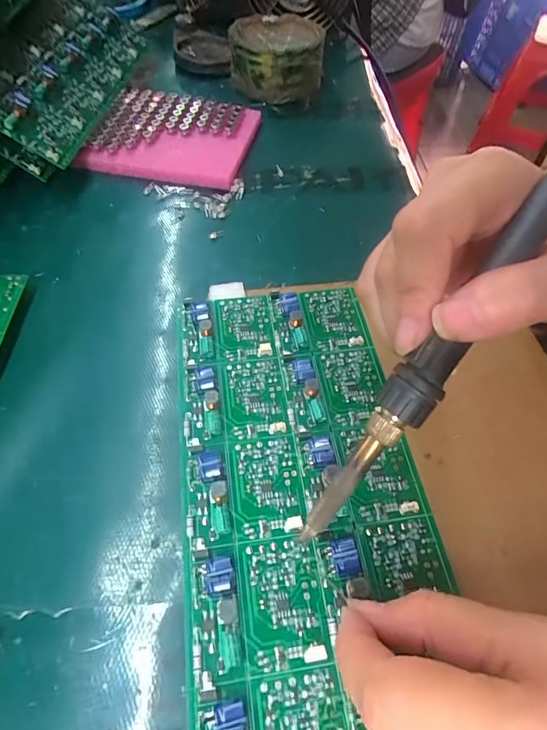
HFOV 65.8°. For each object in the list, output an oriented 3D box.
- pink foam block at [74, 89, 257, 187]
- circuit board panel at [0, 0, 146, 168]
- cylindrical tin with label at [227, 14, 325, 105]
[{"bbox_3d":[-0.081,-0.189,0.350,0.121,0.027,0.098,8,56,3],"label":"pink foam block"},{"bbox_3d":[-0.164,-0.239,0.330,0.077,0.015,0.191,30,57,-31],"label":"circuit board panel"},{"bbox_3d":[0.004,-0.297,0.407,0.084,0.047,0.098,6,56,2],"label":"cylindrical tin with label"}]

